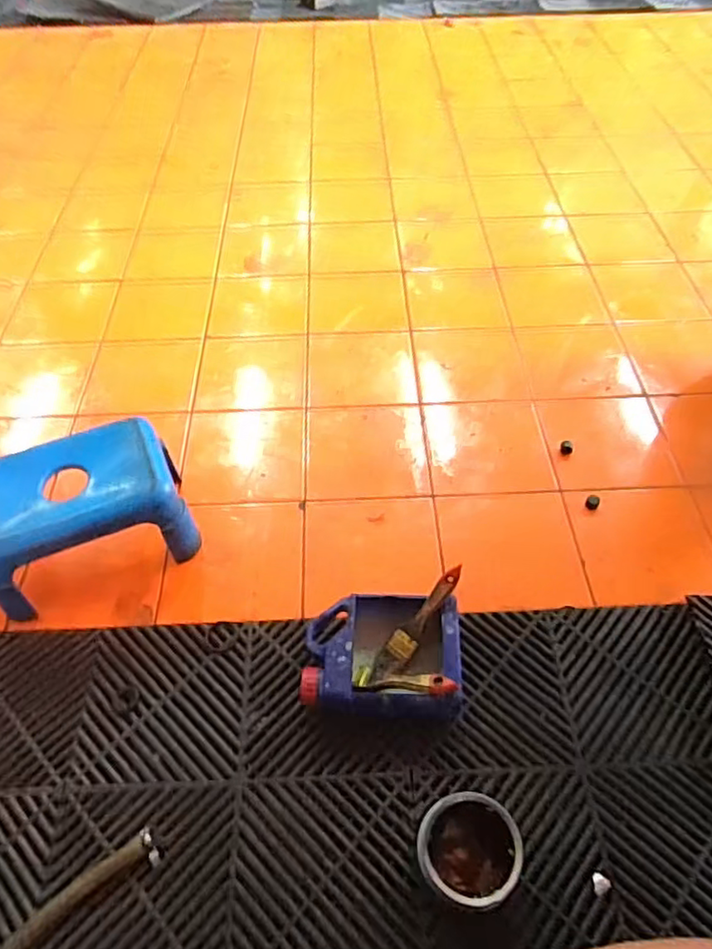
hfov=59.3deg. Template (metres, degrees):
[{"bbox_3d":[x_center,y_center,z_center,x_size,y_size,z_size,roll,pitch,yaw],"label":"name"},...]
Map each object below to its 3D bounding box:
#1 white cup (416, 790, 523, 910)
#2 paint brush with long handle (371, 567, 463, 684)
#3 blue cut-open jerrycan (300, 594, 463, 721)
[{"bbox_3d":[0.115,0.389,0.646,0.100,0.096,0.096,-18,53,-14],"label":"white cup"},{"bbox_3d":[0.077,0.189,0.788,0.036,0.016,0.170,36,87,25],"label":"paint brush with long handle"},{"bbox_3d":[0.035,0.228,0.787,0.188,0.075,0.141,5,52,4],"label":"blue cut-open jerrycan"}]

